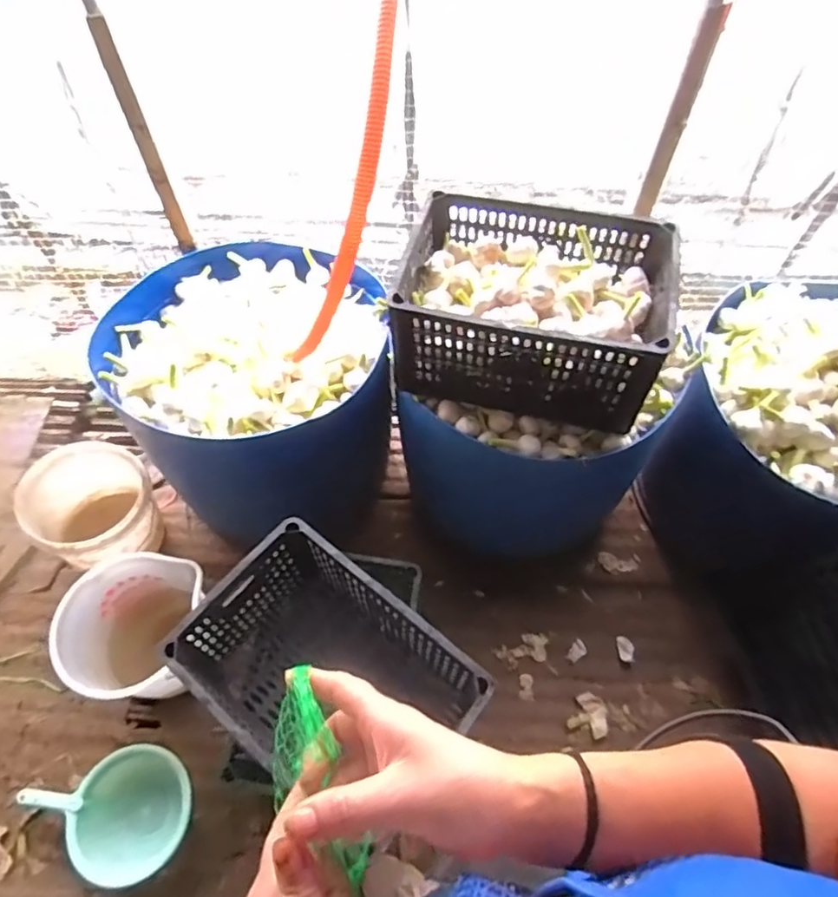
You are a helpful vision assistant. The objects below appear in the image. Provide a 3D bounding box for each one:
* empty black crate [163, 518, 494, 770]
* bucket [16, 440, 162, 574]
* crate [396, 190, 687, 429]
[{"bbox_3d":[-0.144,0.378,0.955,0.437,0.223,0.293,35,66,19],"label":"empty black crate"},{"bbox_3d":[-0.734,0.154,1.343,0.279,0.225,0.258,0,60,0],"label":"bucket"},{"bbox_3d":[0.193,-0.242,1.019,0.424,0.224,0.310,11,60,7],"label":"crate"}]

